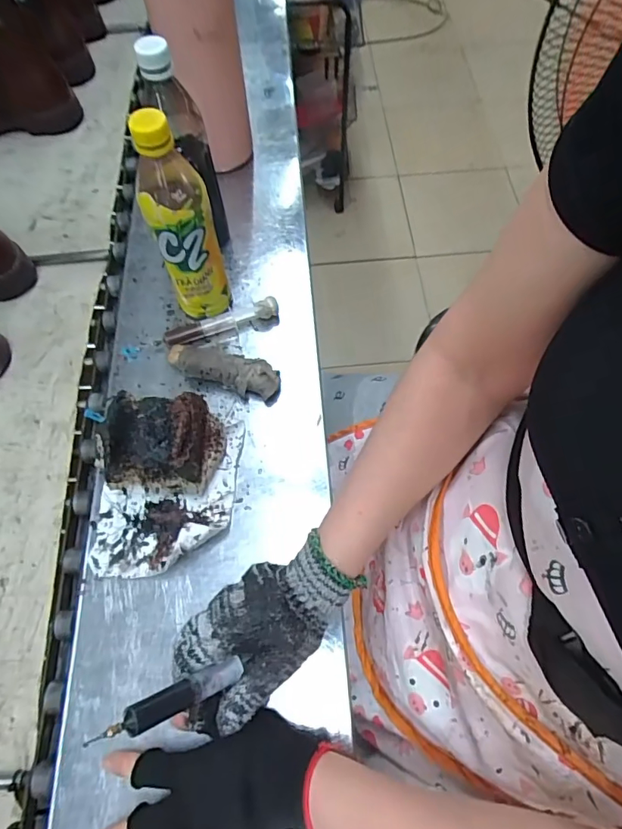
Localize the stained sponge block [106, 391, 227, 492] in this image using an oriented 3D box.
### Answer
[{"bbox_3d":[-0.133,0.027,0.430,0.093,0.086,0.080,-5,64,-1],"label":"stained sponge block"}]

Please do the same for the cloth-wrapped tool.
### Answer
[{"bbox_3d":[-0.093,-0.046,0.501,0.121,0.028,0.035,15,65,9],"label":"cloth-wrapped tool"}]

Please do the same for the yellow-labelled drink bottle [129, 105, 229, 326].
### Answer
[{"bbox_3d":[-0.124,-0.180,0.461,0.060,0.215,0.059,-17,65,-7],"label":"yellow-labelled drink bottle"}]

